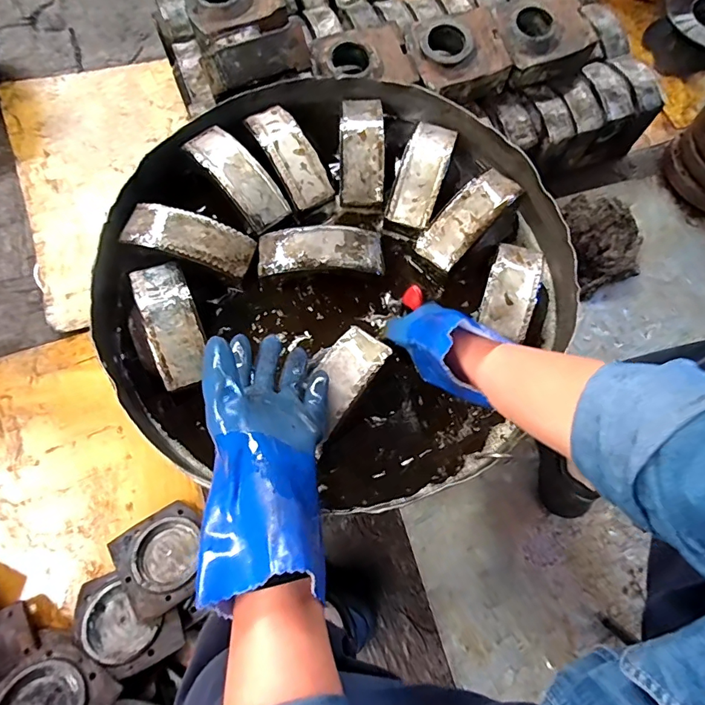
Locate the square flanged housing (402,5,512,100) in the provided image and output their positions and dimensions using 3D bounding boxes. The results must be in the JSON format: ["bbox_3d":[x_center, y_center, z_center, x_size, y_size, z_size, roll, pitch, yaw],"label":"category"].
[{"bbox_3d":[0.204,-0.585,0.893,0.183,0.070,0.159,-19,74,-9],"label":"square flanged housing"}]

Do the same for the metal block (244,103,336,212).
[{"bbox_3d":[-0.086,-0.267,0.611,0.059,0.035,0.157,-29,76,-12],"label":"metal block"}]

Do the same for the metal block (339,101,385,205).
[{"bbox_3d":[0.014,-0.281,0.618,0.060,0.036,0.163,2,72,-3],"label":"metal block"}]

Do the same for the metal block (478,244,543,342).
[{"bbox_3d":[0.193,-0.080,0.544,0.057,0.019,0.127,20,72,3],"label":"metal block"}]

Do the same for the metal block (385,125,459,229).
[{"bbox_3d":[0.094,-0.242,0.604,0.058,0.033,0.149,19,72,3],"label":"metal block"}]

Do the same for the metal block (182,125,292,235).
[{"bbox_3d":[-0.152,-0.231,0.591,0.061,0.036,0.162,-38,78,-14],"label":"metal block"}]

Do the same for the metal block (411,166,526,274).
[{"bbox_3d":[0.152,-0.177,0.580,0.160,0.035,0.061,-43,80,-15],"label":"metal block"}]

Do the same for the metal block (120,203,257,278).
[{"bbox_3d":[-0.205,-0.142,0.565,0.158,0.034,0.062,17,72,2],"label":"metal block"}]

